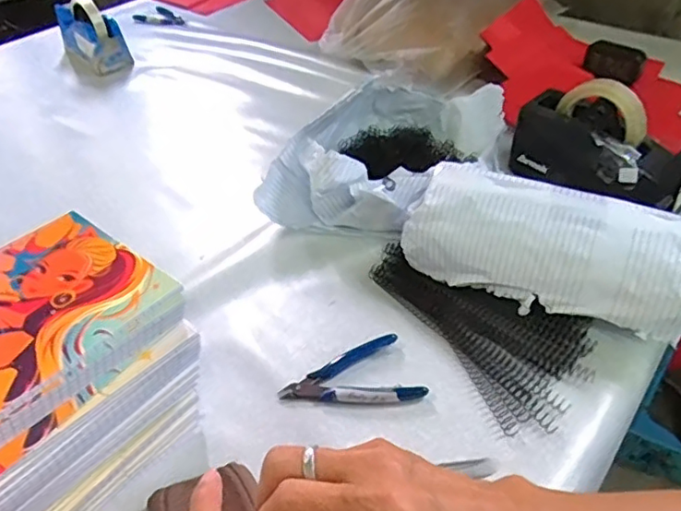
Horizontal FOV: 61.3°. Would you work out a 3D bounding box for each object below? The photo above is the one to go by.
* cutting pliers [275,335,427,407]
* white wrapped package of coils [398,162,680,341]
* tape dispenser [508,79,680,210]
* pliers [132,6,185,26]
[{"bbox_3d":[0.008,0.107,0.515,0.122,0.009,0.067,-6,40,-5],"label":"cutting pliers"},{"bbox_3d":[0.191,-0.002,0.546,0.268,0.105,0.094,15,43,20],"label":"white wrapped package of coils"},{"bbox_3d":[0.303,-0.130,0.671,0.064,0.105,0.196,-33,49,-32],"label":"tape dispenser"},{"bbox_3d":[-0.389,-0.507,1.228,0.073,0.009,0.118,-31,47,-27],"label":"pliers"}]

